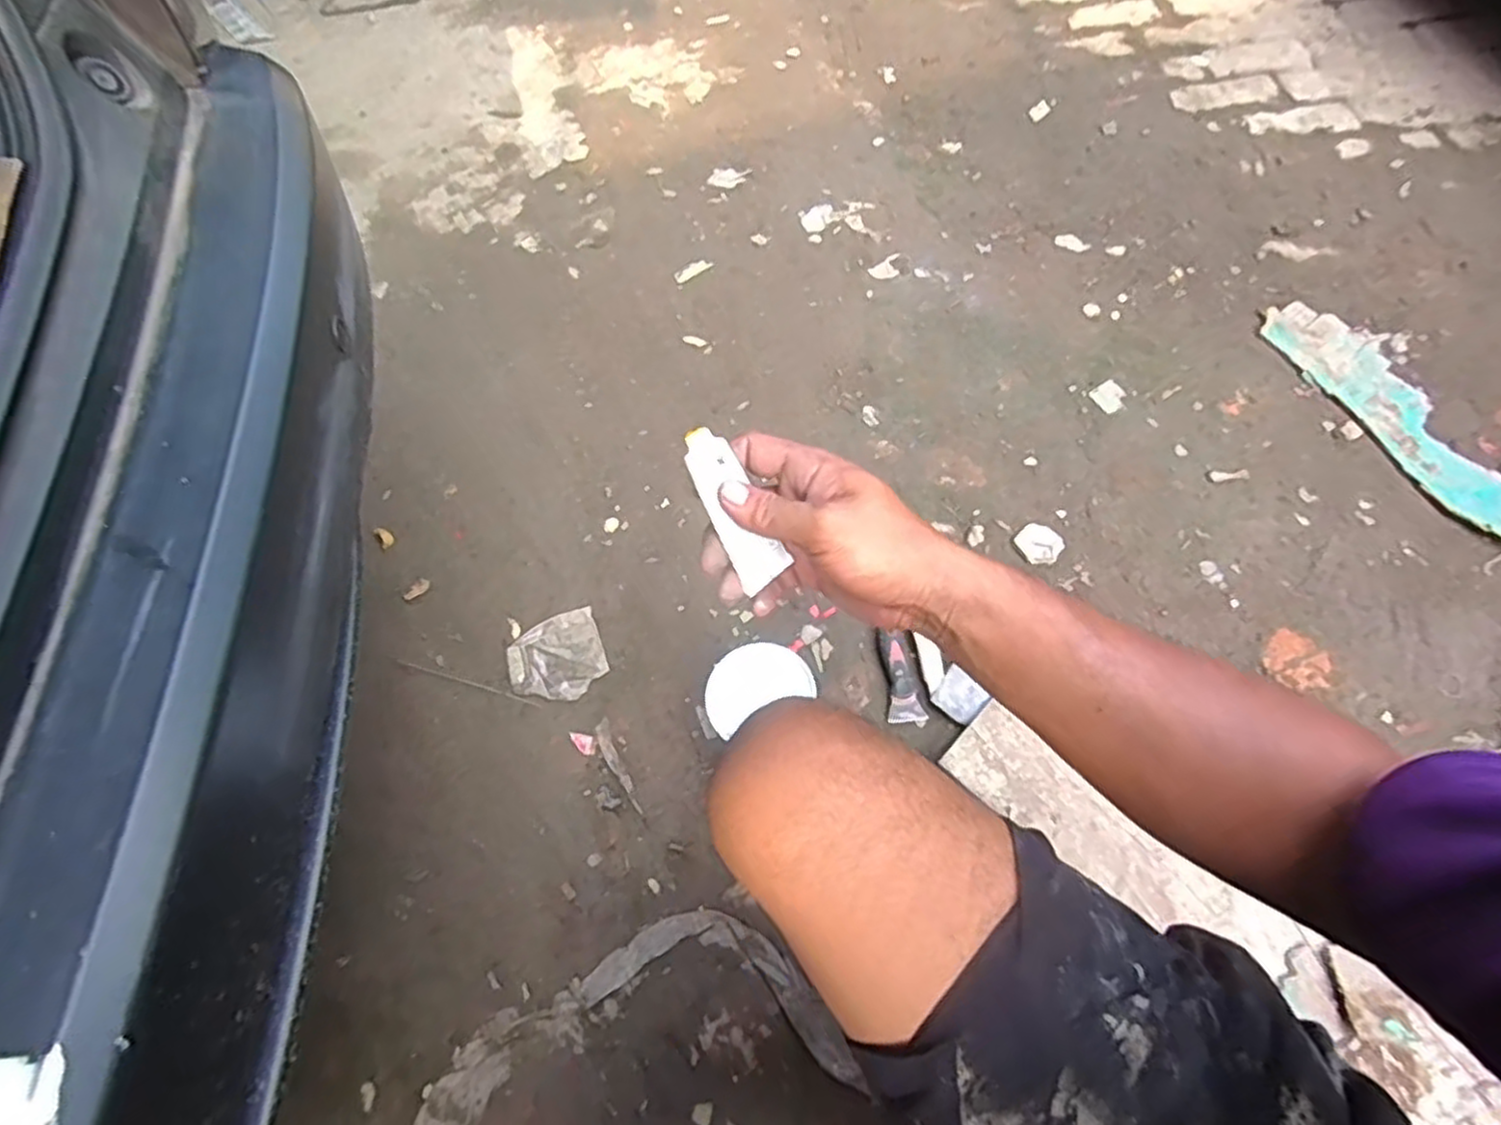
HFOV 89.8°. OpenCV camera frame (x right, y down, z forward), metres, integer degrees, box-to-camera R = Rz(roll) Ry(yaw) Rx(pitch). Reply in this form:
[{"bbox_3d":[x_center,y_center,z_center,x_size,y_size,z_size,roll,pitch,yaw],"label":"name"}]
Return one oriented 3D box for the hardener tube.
[{"bbox_3d":[-0.009,-0.031,0.420,0.029,0.091,0.016,-33,20,-15],"label":"hardener tube"}]

